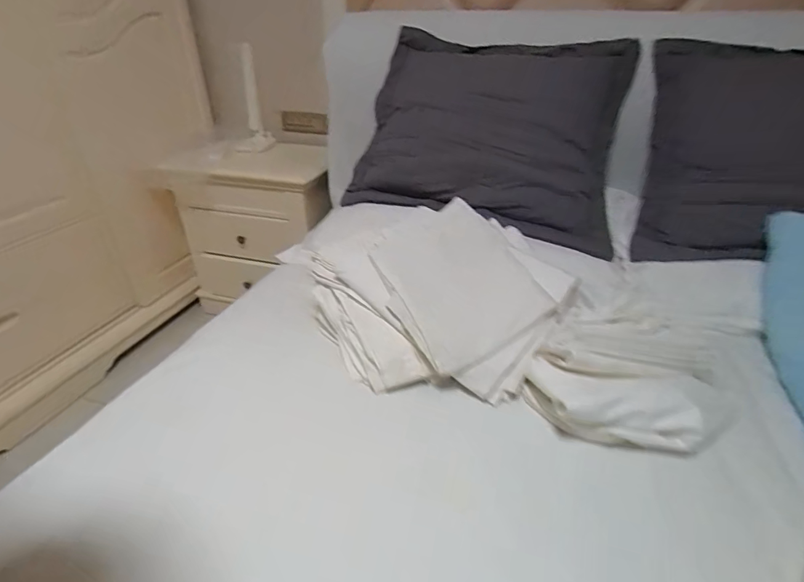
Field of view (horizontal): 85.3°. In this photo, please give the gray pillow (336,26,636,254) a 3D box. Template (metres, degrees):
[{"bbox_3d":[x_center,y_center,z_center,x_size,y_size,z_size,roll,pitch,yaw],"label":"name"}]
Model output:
[{"bbox_3d":[0.204,-0.396,1.040,0.624,0.506,0.106,15,-4,16],"label":"gray pillow"}]

